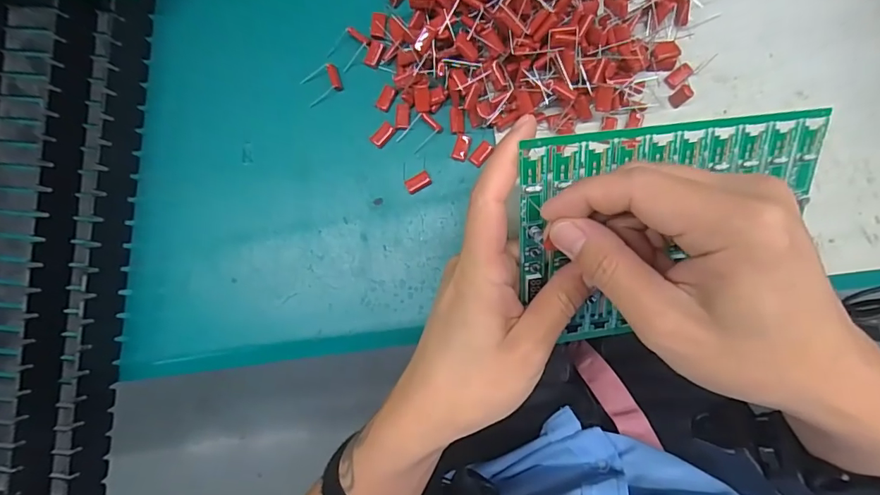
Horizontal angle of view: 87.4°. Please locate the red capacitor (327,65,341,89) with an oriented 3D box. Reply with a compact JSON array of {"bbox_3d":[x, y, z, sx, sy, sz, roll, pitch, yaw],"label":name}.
[{"bbox_3d":[-0.068,-0.109,0.295,0.006,0.004,0.017,-18,87,2],"label":"red capacitor"}]

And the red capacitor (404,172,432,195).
[{"bbox_3d":[-0.014,-0.041,0.292,0.016,0.004,0.009,-31,87,2],"label":"red capacitor"}]

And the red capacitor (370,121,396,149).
[{"bbox_3d":[-0.036,-0.072,0.293,0.009,0.004,0.016,41,90,4],"label":"red capacitor"}]

